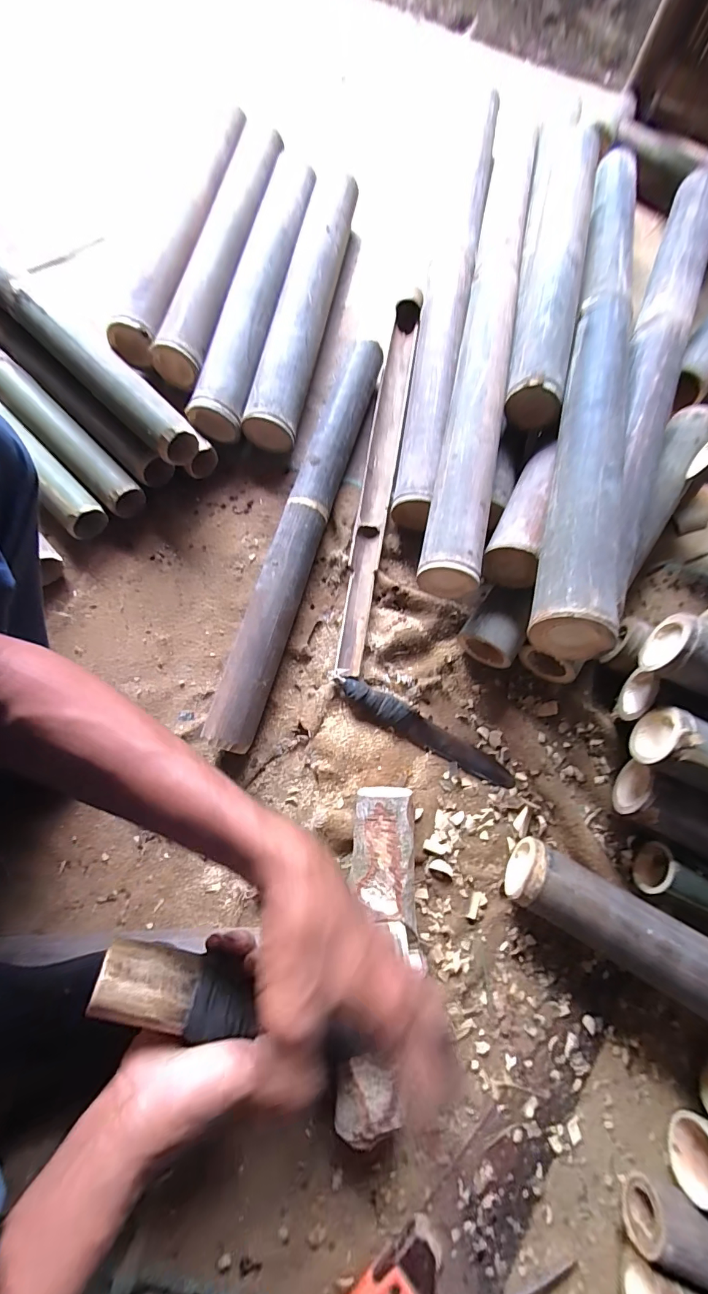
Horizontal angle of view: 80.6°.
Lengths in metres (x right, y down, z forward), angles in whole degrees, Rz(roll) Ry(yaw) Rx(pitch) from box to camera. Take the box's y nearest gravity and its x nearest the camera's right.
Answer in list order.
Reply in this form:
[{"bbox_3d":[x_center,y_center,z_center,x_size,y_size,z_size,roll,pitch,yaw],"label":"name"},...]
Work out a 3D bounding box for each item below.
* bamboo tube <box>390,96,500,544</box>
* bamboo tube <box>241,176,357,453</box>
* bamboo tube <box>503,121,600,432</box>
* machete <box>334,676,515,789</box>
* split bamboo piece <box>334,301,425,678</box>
[{"bbox_3d":[0.159,-0.605,0.710,0.074,0.077,0.887,11,75,1],"label":"bamboo tube"},{"bbox_3d":[-0.076,-0.560,0.691,0.082,0.073,0.506,14,76,2],"label":"bamboo tube"},{"bbox_3d":[0.330,-0.679,0.681,0.086,0.094,0.749,13,76,1],"label":"bamboo tube"},{"bbox_3d":[0.095,0.114,0.559,0.260,0.022,0.036,30,76,6],"label":"machete"},{"bbox_3d":[0.041,-0.277,0.654,0.048,0.040,0.656,9,75,1],"label":"split bamboo piece"}]

